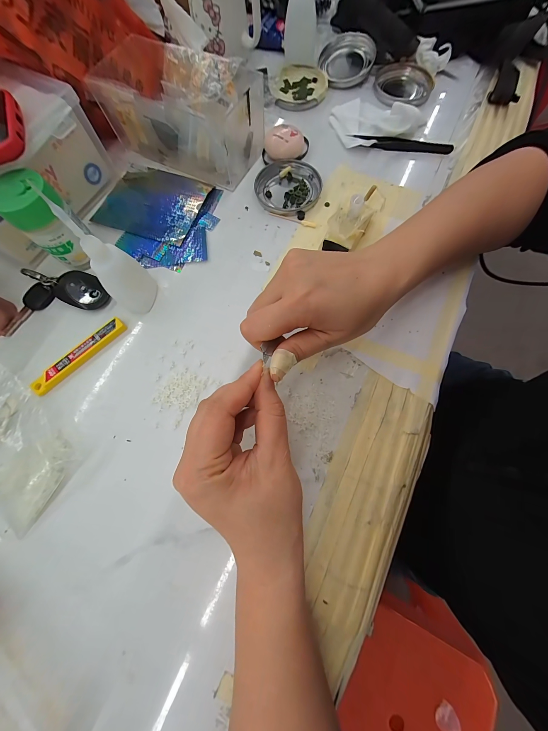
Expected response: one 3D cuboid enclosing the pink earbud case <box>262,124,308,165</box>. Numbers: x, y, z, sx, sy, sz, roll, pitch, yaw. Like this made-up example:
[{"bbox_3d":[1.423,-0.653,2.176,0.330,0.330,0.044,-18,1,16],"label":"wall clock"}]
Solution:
[{"bbox_3d":[0.015,-0.278,0.314,0.055,0.025,0.043,3,74,2],"label":"pink earbud case"}]

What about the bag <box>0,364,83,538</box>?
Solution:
[{"bbox_3d":[-0.232,0.072,0.221,0.119,0.022,0.083,38,78,11],"label":"bag"}]

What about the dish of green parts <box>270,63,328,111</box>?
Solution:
[{"bbox_3d":[0.034,-0.394,0.355,0.076,0.010,0.079,0,73,1],"label":"dish of green parts"}]

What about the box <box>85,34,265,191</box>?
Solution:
[{"bbox_3d":[-0.110,-0.300,0.300,0.177,0.073,0.105,31,76,10],"label":"box"}]

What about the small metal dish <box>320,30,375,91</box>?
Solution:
[{"bbox_3d":[0.106,-0.439,0.358,0.066,0.023,0.079,-12,74,-2],"label":"small metal dish"}]

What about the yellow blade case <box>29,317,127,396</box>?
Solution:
[{"bbox_3d":[-0.194,-0.011,0.251,0.101,0.008,0.019,-43,77,-11],"label":"yellow blade case"}]

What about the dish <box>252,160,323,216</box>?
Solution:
[{"bbox_3d":[0.017,-0.217,0.306,0.078,0.010,0.075,0,73,1],"label":"dish"}]

